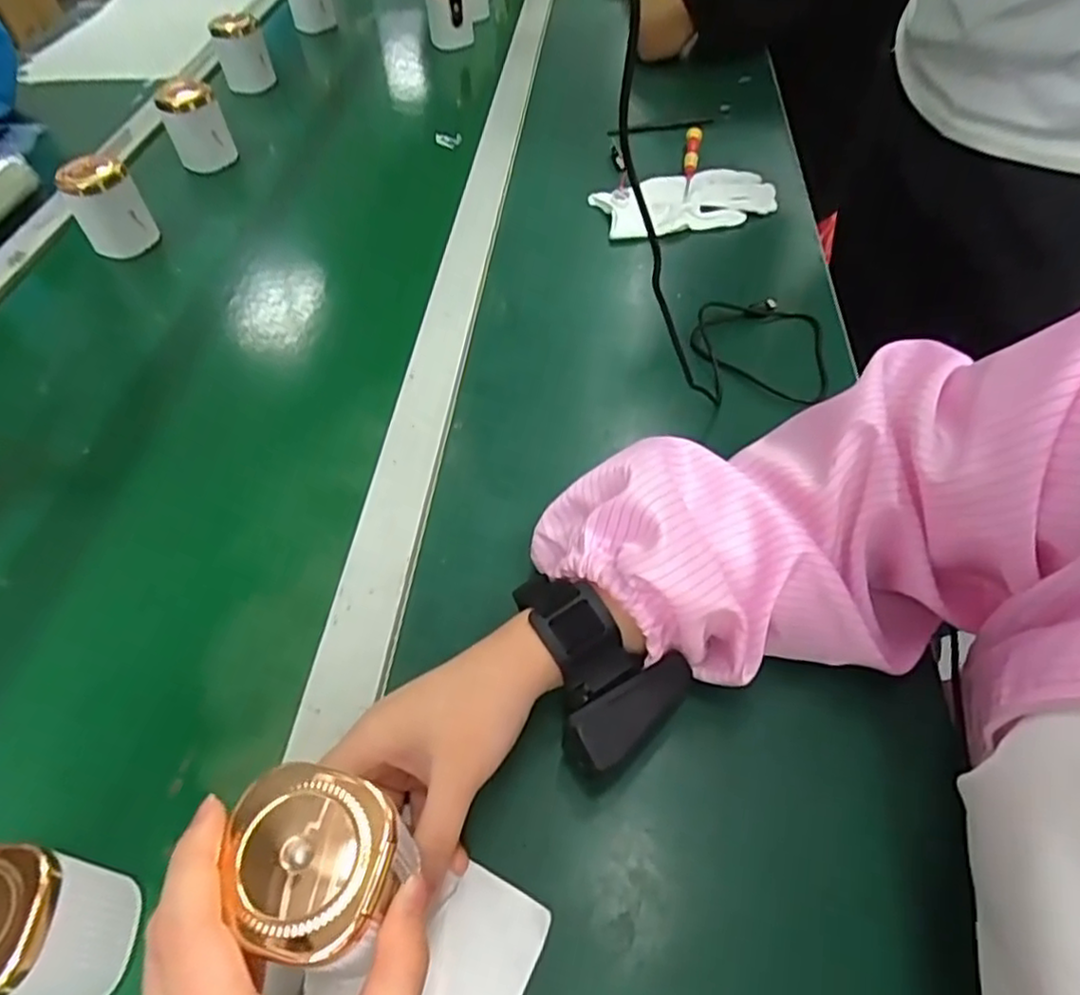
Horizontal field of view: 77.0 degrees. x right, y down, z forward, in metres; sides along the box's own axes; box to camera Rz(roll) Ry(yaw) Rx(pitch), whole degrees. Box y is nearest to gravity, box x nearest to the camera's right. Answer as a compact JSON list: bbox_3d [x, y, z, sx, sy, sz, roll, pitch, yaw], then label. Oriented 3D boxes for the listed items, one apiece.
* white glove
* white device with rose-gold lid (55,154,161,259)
[{"bbox_3d":[0.141,-0.285,0.642,0.169,0.017,0.082,-14,54,-3],"label":"white glove"},{"bbox_3d":[-0.400,-0.269,0.629,0.056,0.067,0.050,-37,58,-18],"label":"white device with rose-gold lid"}]

